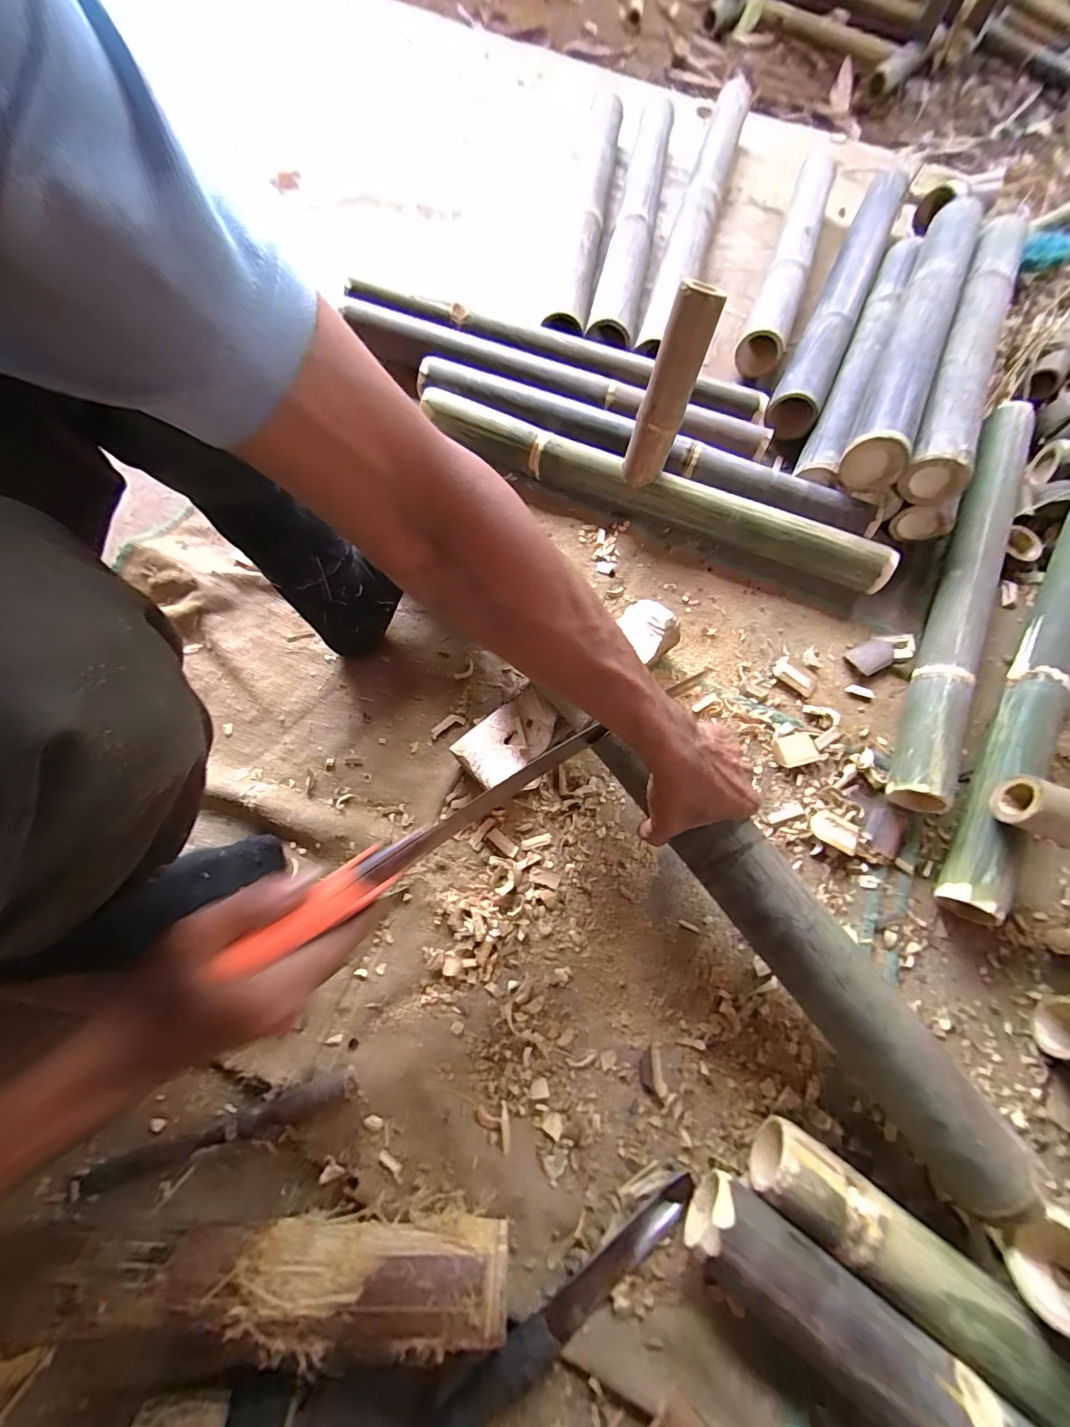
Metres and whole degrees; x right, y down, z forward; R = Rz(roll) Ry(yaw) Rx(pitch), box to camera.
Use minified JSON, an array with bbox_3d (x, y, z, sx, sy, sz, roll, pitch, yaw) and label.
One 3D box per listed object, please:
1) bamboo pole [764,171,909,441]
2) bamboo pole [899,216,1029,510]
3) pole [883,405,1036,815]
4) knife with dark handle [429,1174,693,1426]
[{"bbox_3d":[0.538,-0.736,0.833,0.078,0.083,0.743,25,70,7],"label":"bamboo pole"},{"bbox_3d":[0.645,-0.547,0.704,0.086,0.075,0.600,26,70,7],"label":"bamboo pole"},{"bbox_3d":[0.568,-0.167,0.623,0.077,0.087,0.638,26,70,7],"label":"pole"},{"bbox_3d":[0.030,0.485,0.379,0.261,0.031,0.035,-31,74,-13],"label":"knife with dark handle"}]

